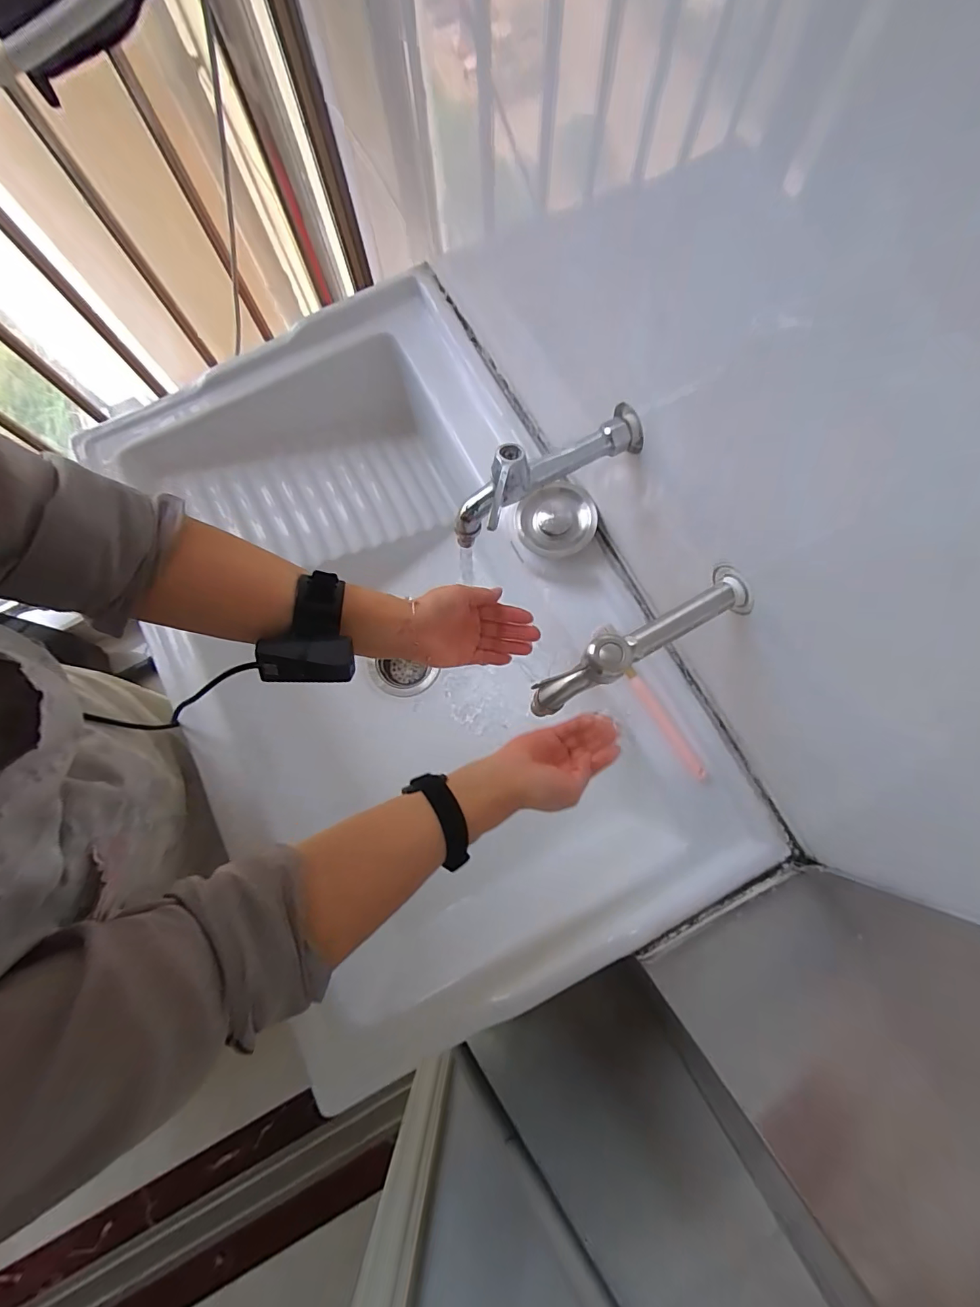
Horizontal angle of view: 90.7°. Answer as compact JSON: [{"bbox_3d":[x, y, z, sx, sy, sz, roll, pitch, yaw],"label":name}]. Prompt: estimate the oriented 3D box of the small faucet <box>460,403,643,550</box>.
[{"bbox_3d":[0.046,-0.143,0.381,0.159,0.088,0.037,-30,79,-5],"label":"small faucet"}]

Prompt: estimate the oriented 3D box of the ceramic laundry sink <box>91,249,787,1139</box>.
[{"bbox_3d":[-0.113,-0.025,0.612,0.489,0.222,0.810,-26,79,-4],"label":"ceramic laundry sink"}]

